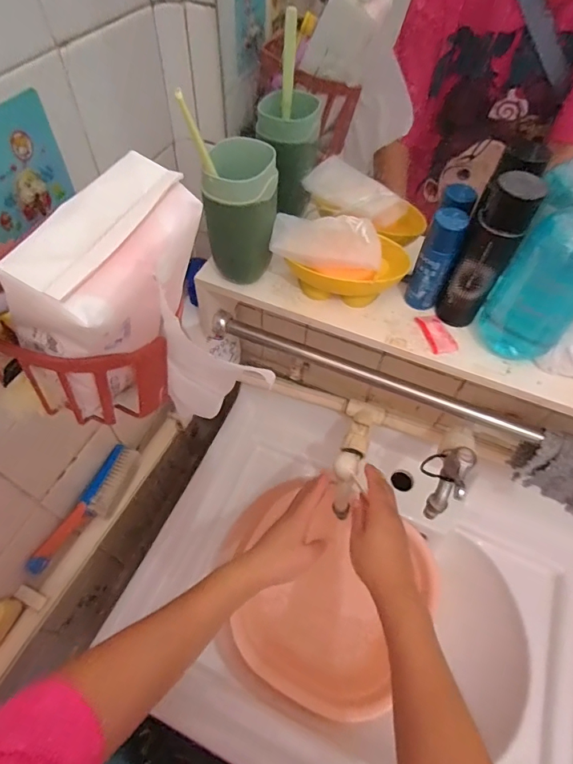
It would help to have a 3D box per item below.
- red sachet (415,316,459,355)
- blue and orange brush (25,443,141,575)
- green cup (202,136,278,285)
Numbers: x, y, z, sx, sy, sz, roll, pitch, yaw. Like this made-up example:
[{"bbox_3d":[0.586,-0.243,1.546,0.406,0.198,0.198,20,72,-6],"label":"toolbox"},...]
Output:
[{"bbox_3d":[0.146,-0.047,0.408,0.027,0.007,0.044,-8,56,-9],"label":"red sachet"},{"bbox_3d":[-0.225,0.145,0.488,0.037,0.023,0.158,20,57,11],"label":"blue and orange brush"},{"bbox_3d":[-0.039,-0.151,0.392,0.062,0.117,0.072,0,56,-3],"label":"green cup"}]

